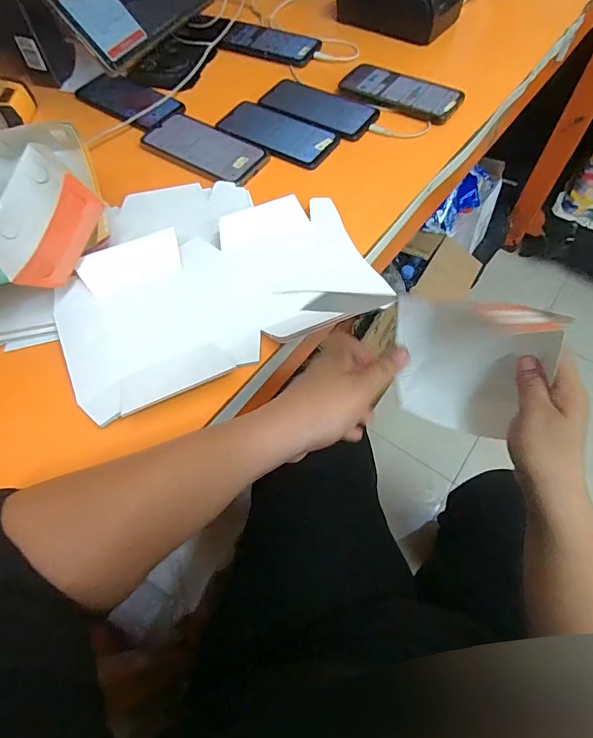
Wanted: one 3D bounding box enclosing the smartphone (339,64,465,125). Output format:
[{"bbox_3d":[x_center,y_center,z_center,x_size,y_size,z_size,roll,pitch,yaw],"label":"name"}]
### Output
[{"bbox_3d":[0.148,-0.402,0.615,0.173,0.012,0.077,29,66,17],"label":"smartphone"}]

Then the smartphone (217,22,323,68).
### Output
[{"bbox_3d":[-0.045,-0.529,0.690,0.160,0.009,0.079,20,64,12],"label":"smartphone"}]

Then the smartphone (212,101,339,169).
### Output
[{"bbox_3d":[-0.028,-0.325,0.583,0.164,0.010,0.076,31,67,17],"label":"smartphone"}]

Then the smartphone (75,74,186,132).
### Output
[{"bbox_3d":[-0.251,-0.400,0.631,0.173,0.012,0.073,33,67,18],"label":"smartphone"}]

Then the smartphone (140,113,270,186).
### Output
[{"bbox_3d":[-0.128,-0.298,0.568,0.174,0.004,0.083,30,66,17],"label":"smartphone"}]

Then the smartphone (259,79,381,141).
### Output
[{"bbox_3d":[0.031,-0.376,0.608,0.166,0.008,0.076,32,67,18],"label":"smartphone"}]

